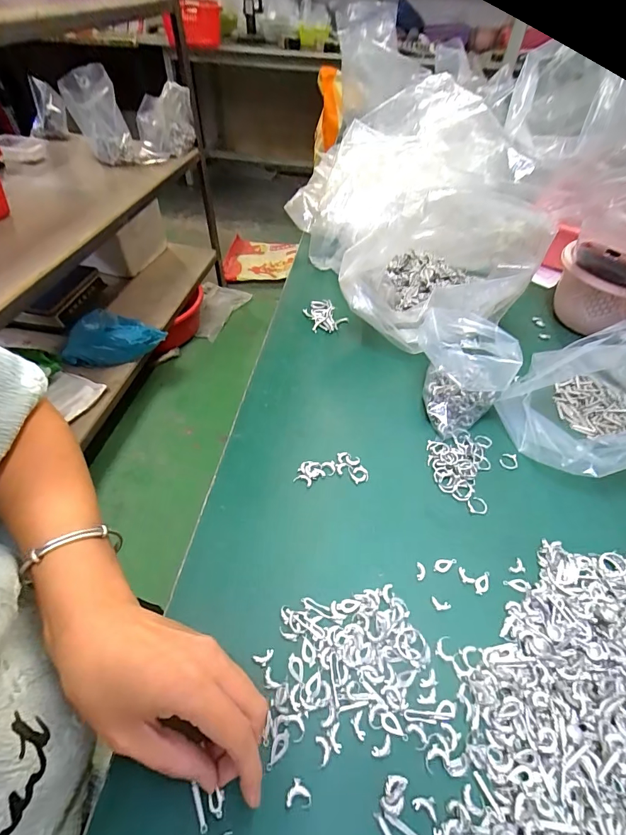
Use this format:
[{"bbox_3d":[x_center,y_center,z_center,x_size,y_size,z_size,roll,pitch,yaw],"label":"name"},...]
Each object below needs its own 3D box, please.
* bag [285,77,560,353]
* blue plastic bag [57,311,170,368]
[{"bbox_3d":[0.145,-0.303,0.559,0.305,0.203,0.433,-3,49,-5],"label":"bag"},{"bbox_3d":[-0.606,-0.242,1.185,0.271,0.098,0.153,1,49,-1],"label":"blue plastic bag"}]

